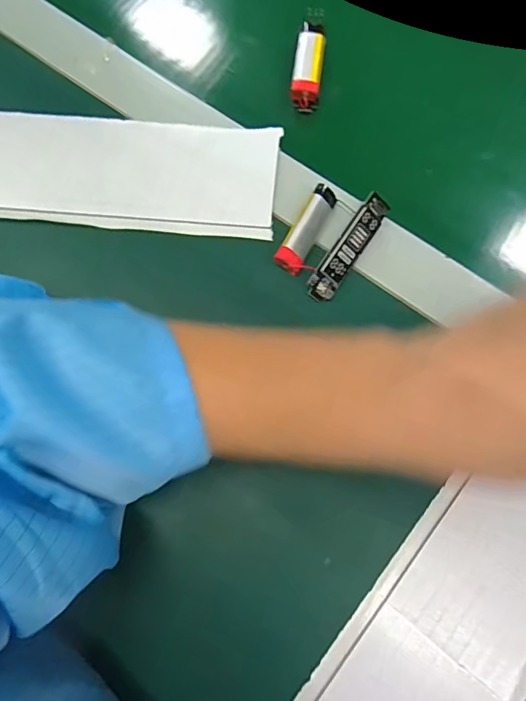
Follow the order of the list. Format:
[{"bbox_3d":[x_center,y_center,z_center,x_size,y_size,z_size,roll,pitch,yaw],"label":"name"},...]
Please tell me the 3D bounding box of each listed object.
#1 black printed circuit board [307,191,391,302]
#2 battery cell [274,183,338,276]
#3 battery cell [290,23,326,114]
[{"bbox_3d":[0.049,-0.059,0.264,0.015,0.010,0.067,33,79,8],"label":"black printed circuit board"},{"bbox_3d":[0.026,-0.072,0.272,0.014,0.010,0.058,28,78,7],"label":"battery cell"},{"bbox_3d":[0.031,-0.190,0.312,0.019,0.015,0.058,7,77,3],"label":"battery cell"}]

